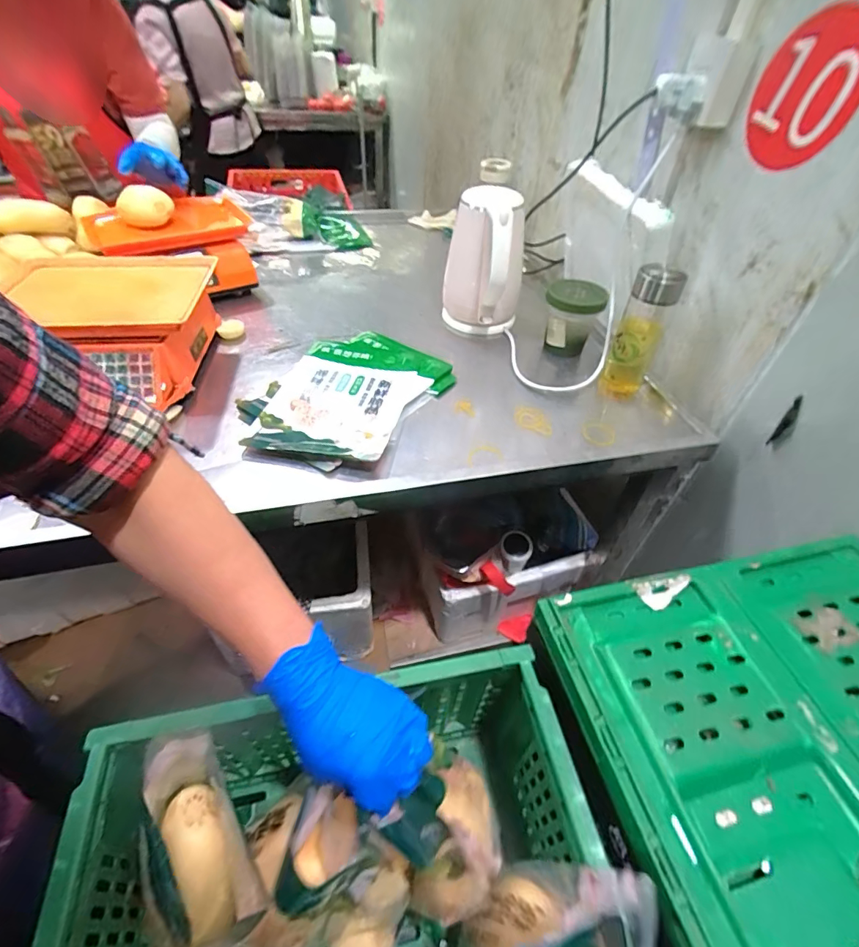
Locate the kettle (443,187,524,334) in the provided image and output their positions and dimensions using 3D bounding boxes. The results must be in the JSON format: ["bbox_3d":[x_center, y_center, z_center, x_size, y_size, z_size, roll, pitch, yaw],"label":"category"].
[{"bbox_3d":[0.094,-0.381,0.839,0.134,0.225,0.168,8,46,4],"label":"kettle"}]

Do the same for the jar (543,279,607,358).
[{"bbox_3d":[0.257,-0.284,0.832,0.100,0.121,0.090,17,47,12],"label":"jar"}]

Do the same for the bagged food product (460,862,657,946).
[{"bbox_3d":[0.083,0.332,0.325,0.114,0.165,0.070,-23,52,-24],"label":"bagged food product"}]

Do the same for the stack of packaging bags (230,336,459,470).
[{"bbox_3d":[-0.129,-0.123,0.710,0.239,0.028,0.334,20,48,15],"label":"stack of packaging bags"}]

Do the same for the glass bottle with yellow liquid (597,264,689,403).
[{"bbox_3d":[0.326,-0.216,0.705,0.066,0.203,0.072,24,49,19],"label":"glass bottle with yellow liquid"}]

